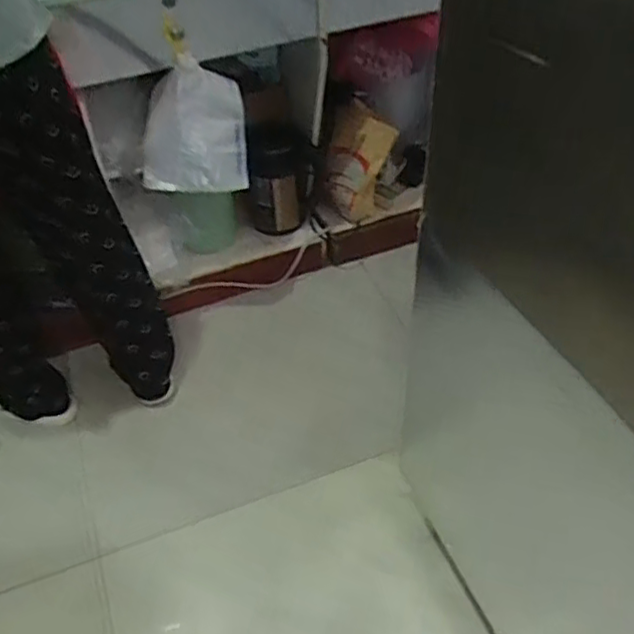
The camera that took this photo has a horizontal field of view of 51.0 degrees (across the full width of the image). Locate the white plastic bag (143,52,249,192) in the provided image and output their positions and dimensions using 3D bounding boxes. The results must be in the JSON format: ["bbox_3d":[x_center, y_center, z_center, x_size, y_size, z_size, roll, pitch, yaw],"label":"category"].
[{"bbox_3d":[-0.255,-0.371,1.356,0.224,0.252,0.099,-3,48,2],"label":"white plastic bag"}]

